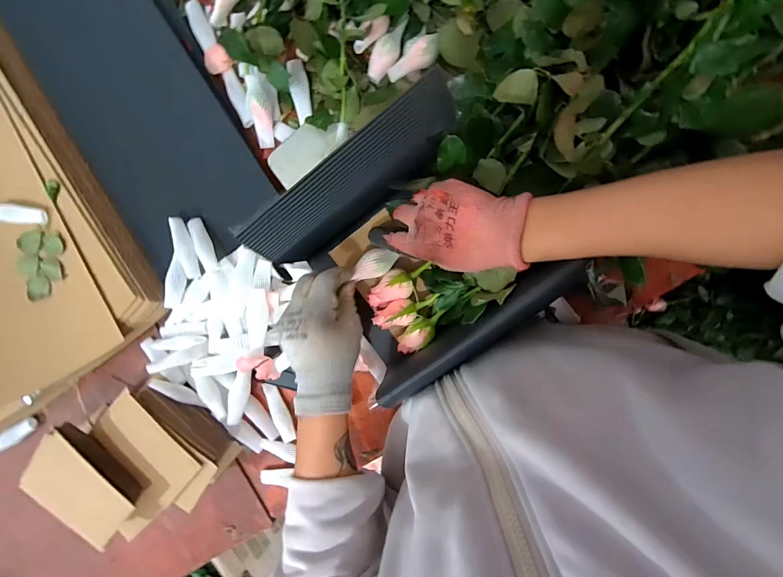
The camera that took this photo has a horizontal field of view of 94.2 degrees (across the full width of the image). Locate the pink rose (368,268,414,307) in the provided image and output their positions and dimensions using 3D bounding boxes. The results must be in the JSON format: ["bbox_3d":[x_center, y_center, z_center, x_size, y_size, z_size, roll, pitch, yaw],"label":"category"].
[{"bbox_3d":[-0.002,-0.001,0.378,0.049,0.027,0.032,-21,89,8],"label":"pink rose"}]

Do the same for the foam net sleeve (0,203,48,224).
[{"bbox_3d":[-0.529,-0.105,0.511,0.089,0.019,0.026,10,93,7],"label":"foam net sleeve"}]

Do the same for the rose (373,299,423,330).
[{"bbox_3d":[0.005,0.027,0.377,0.051,0.024,0.026,-15,90,8],"label":"rose"}]

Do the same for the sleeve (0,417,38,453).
[{"bbox_3d":[-0.609,0.237,0.583,0.094,0.018,0.023,-32,88,8],"label":"sleeve"}]

